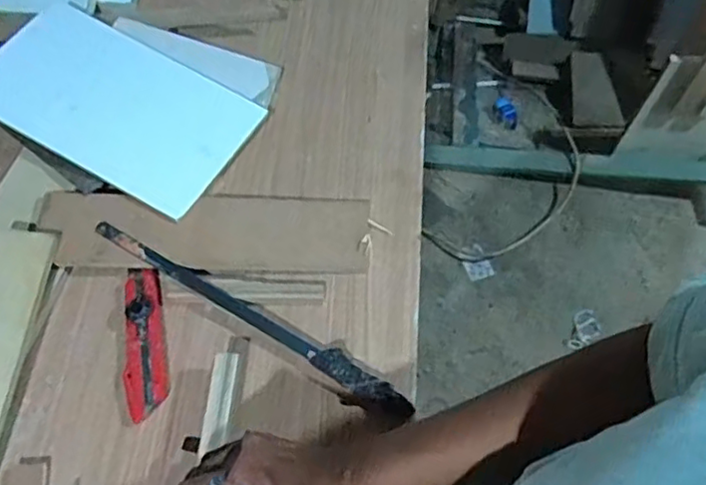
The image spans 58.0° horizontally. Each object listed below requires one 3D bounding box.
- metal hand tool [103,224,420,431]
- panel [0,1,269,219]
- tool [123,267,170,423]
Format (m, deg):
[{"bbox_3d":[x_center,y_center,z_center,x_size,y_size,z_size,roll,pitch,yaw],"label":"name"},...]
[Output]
[{"bbox_3d":[-0.090,0.058,0.540,0.301,0.021,0.031,30,64,15],"label":"metal hand tool"},{"bbox_3d":[-0.232,-0.137,0.617,0.252,0.012,0.148,30,64,7],"label":"panel"},{"bbox_3d":[-0.175,0.080,0.535,0.031,0.018,0.129,-9,61,-7],"label":"tool"}]

